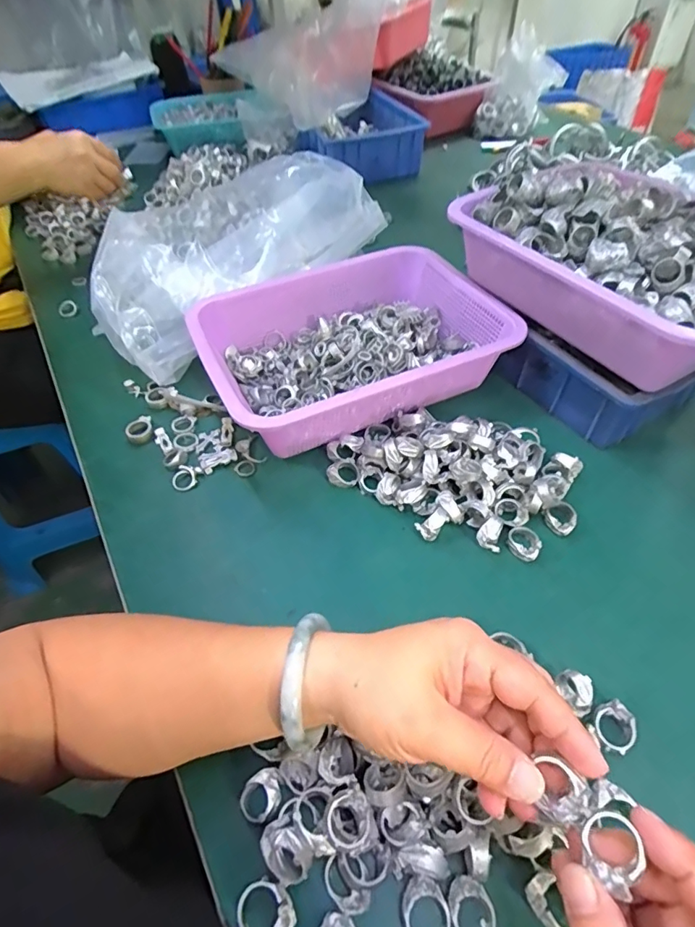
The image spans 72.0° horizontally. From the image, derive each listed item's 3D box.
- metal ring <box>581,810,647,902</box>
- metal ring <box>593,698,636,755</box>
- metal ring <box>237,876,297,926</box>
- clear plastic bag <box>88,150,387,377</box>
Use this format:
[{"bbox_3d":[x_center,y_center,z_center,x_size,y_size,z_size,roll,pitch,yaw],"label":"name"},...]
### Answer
[{"bbox_3d":[0.104,0.153,0.190,0.021,0.012,0.022,-1,47,1],"label":"metal ring"},{"bbox_3d":[0.170,0.167,0.304,0.029,0.008,0.026,-40,65,-21],"label":"metal ring"},{"bbox_3d":[-0.044,0.236,0.252,0.028,0.012,0.027,-1,50,1],"label":"metal ring"},{"bbox_3d":[-0.152,-0.270,0.608,0.354,0.127,0.221,-35,57,-24],"label":"clear plastic bag"}]

